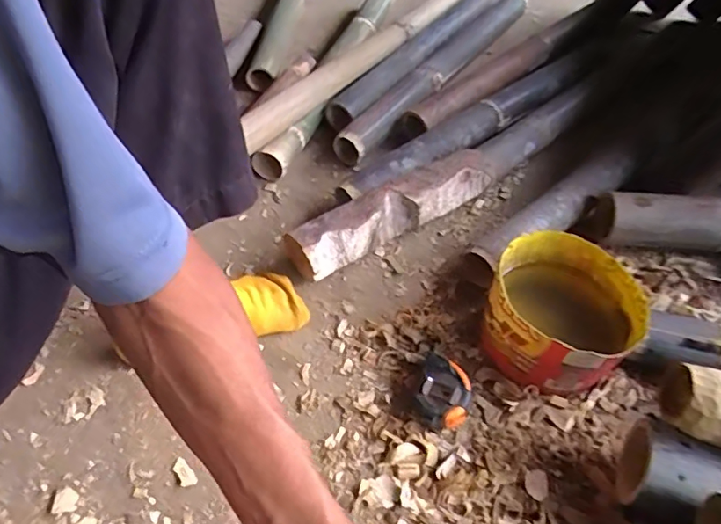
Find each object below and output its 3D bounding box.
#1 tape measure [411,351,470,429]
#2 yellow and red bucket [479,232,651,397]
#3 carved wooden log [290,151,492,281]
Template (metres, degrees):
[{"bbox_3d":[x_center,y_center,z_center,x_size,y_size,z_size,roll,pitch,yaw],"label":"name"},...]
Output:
[{"bbox_3d":[0.088,0.139,0.534,0.056,0.037,0.068,19,52,18],"label":"tape measure"},{"bbox_3d":[0.215,0.057,0.547,0.145,0.093,0.146,-1,49,1],"label":"yellow and red bucket"},{"bbox_3d":[0.044,-0.065,0.686,0.299,0.077,0.068,-29,54,-21],"label":"carved wooden log"}]

